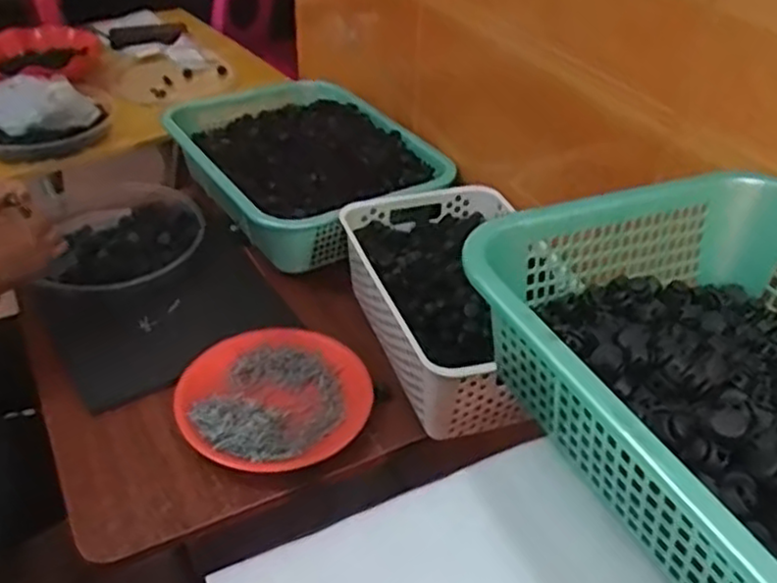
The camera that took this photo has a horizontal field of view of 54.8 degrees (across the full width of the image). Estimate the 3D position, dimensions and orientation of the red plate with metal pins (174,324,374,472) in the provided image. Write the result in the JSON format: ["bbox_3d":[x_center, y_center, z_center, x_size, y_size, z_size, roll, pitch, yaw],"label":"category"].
[{"bbox_3d":[-0.115,0.105,0.767,0.191,0.044,0.175,1,38,-1],"label":"red plate with metal pins"}]

